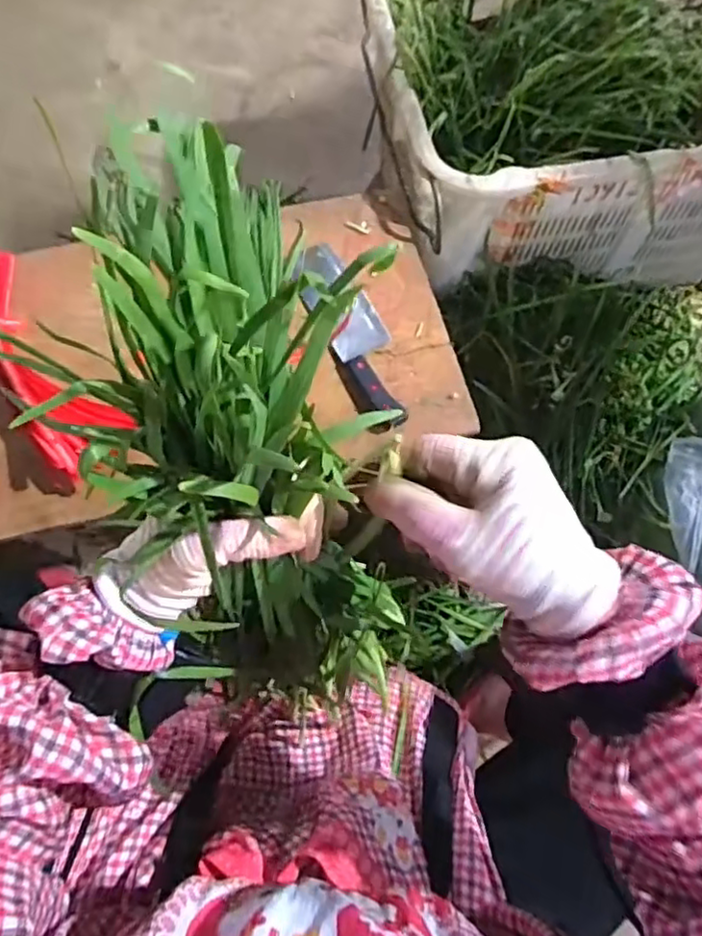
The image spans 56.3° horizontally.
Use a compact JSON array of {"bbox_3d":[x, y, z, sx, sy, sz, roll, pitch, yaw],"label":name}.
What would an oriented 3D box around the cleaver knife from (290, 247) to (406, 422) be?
[{"bbox_3d":[0.002,-0.167,0.791,0.080,0.020,0.262,-24,72,-11],"label":"cleaver knife"}]

